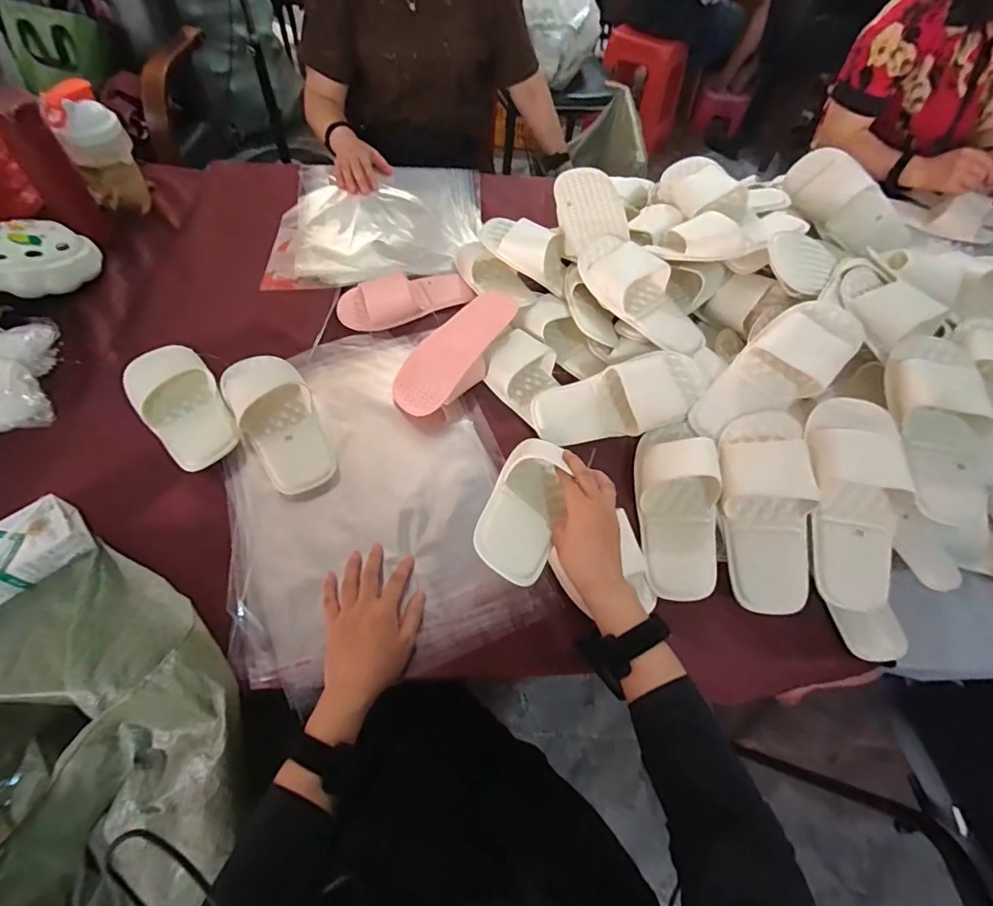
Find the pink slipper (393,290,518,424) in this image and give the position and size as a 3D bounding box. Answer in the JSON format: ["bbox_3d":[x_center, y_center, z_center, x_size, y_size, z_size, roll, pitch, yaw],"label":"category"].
[{"bbox_3d":[-0.061,-0.153,0.695,0.107,0.056,0.232,28,59,13],"label":"pink slipper"}]

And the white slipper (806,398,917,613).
[{"bbox_3d":[0.410,0.056,0.535,0.089,0.044,0.235,4,85,1],"label":"white slipper"}]

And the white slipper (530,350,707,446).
[{"bbox_3d":[0.167,-0.073,0.628,0.234,0.062,0.098,-12,59,-12],"label":"white slipper"}]

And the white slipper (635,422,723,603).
[{"bbox_3d":[0.224,0.060,0.574,0.104,0.049,0.236,0,62,11],"label":"white slipper"}]

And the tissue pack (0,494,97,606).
[{"bbox_3d":[-0.526,0.109,0.520,0.114,0.042,0.068,-37,67,-24],"label":"tissue pack"}]

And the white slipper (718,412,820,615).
[{"bbox_3d":[0.318,0.064,0.554,0.086,0.064,0.236,4,80,2],"label":"white slipper"}]

